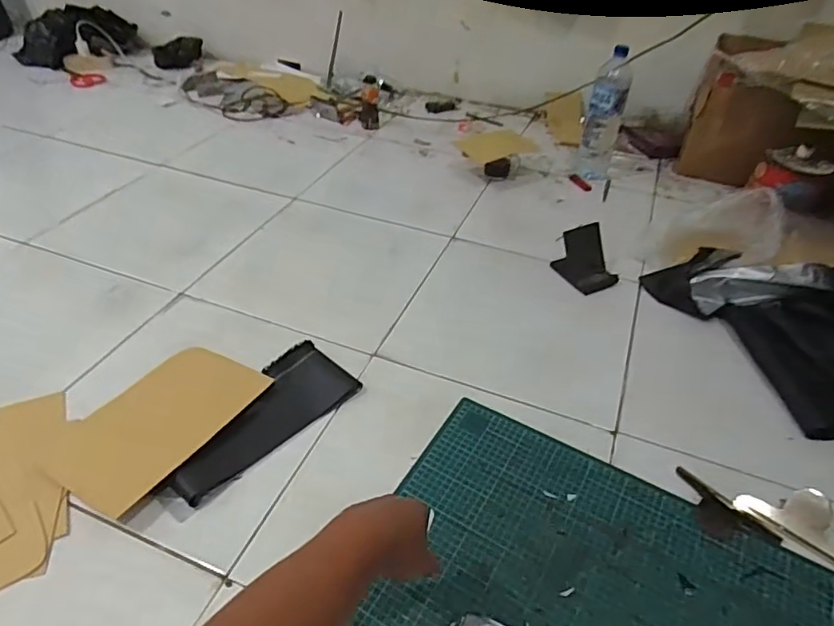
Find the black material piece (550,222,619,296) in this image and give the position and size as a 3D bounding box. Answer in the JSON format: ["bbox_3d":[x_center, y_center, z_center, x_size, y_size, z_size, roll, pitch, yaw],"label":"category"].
[{"bbox_3d":[0.342,-0.112,1.084,0.097,0.077,0.100,-14,44,-18],"label":"black material piece"}]

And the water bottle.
[{"bbox_3d":[0.472,-0.498,1.387,0.088,0.307,0.110,11,42,11],"label":"water bottle"}]

